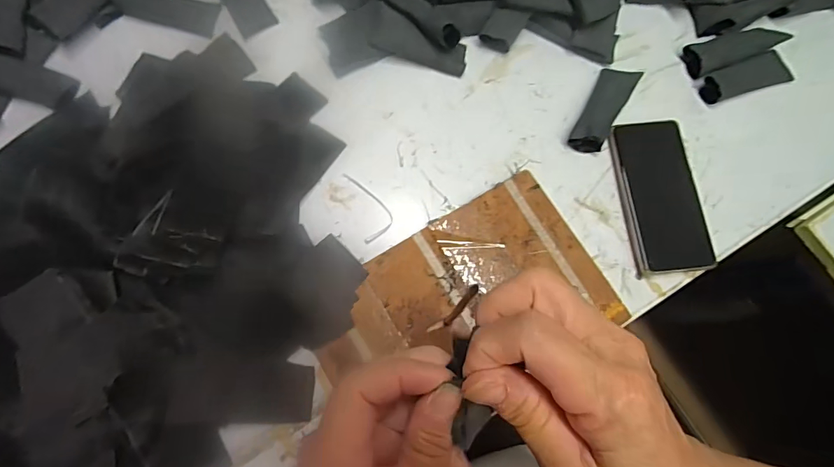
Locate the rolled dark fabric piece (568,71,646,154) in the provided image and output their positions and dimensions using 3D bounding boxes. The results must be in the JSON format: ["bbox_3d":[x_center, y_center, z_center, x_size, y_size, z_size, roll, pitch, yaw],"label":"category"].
[{"bbox_3d":[0.201,-0.135,0.466,0.036,0.022,0.108,29,77,6],"label":"rolled dark fabric piece"}]

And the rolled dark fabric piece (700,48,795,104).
[{"bbox_3d":[0.362,-0.173,0.472,0.102,0.020,0.033,-19,77,-6],"label":"rolled dark fabric piece"}]

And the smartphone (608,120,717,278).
[{"bbox_3d":[0.252,-0.042,0.445,0.080,0.014,0.161,-5,76,-3],"label":"smartphone"}]

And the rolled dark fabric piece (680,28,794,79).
[{"bbox_3d":[0.352,-0.205,0.481,0.103,0.021,0.040,-18,77,-6],"label":"rolled dark fabric piece"}]

